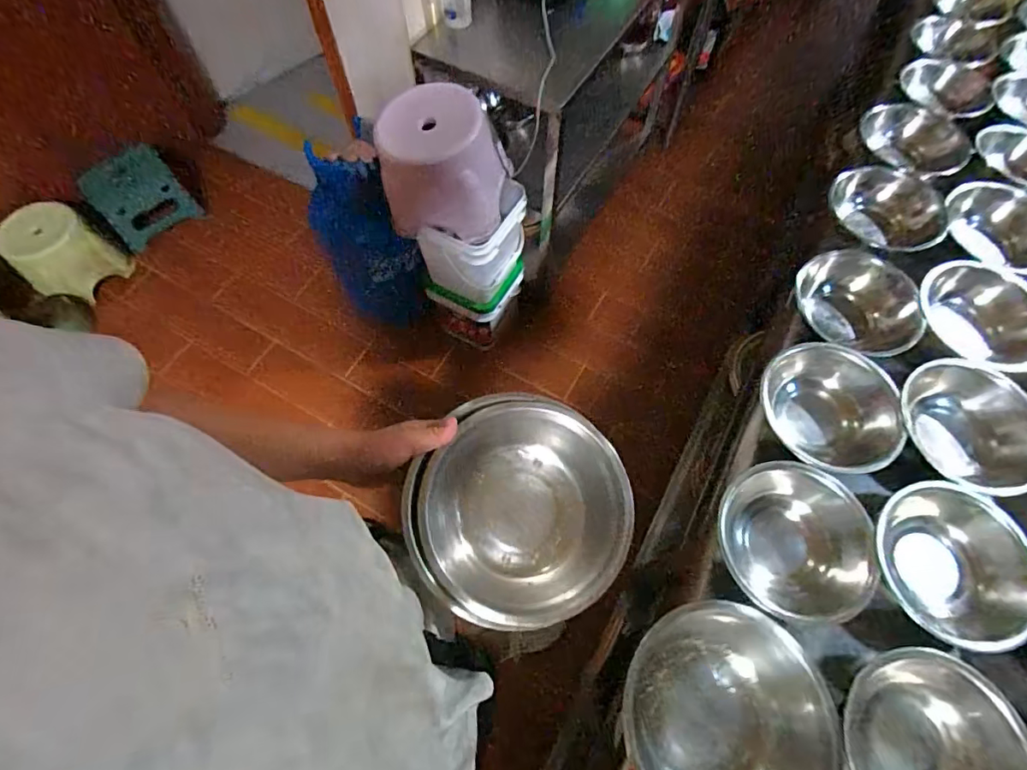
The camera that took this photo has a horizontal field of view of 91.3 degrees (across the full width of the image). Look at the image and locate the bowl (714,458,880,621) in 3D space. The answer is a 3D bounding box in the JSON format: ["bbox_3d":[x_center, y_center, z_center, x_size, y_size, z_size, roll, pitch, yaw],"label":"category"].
[{"bbox_3d":[0.352,0.195,0.642,0.155,0.087,0.189,5,65,3],"label":"bowl"}]

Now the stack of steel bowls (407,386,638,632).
[{"bbox_3d":[0.001,0.142,0.593,0.236,0.115,0.248,-23,80,1],"label":"stack of steel bowls"}]

